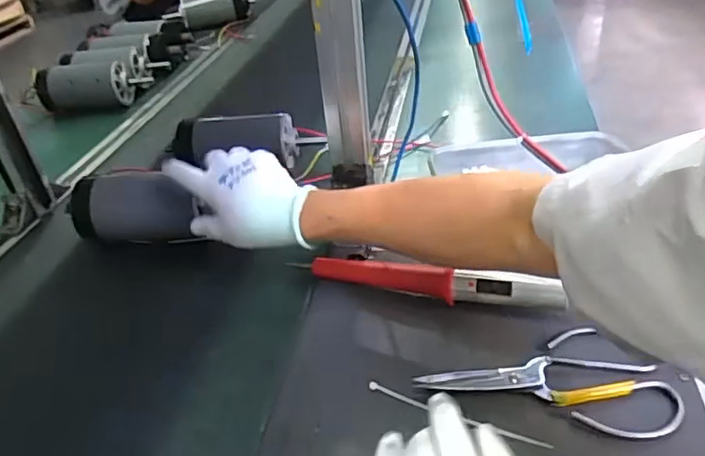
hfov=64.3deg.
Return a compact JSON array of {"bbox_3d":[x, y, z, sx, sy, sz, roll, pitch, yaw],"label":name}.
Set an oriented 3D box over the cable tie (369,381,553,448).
[{"bbox_3d":[0.081,0.147,0.444,0.148,0.004,0.008,12,40,23],"label":"cable tie"}]

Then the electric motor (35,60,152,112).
[{"bbox_3d":[-0.485,-0.265,1.041,0.202,0.069,0.069,-8,36,-3],"label":"electric motor"}]

